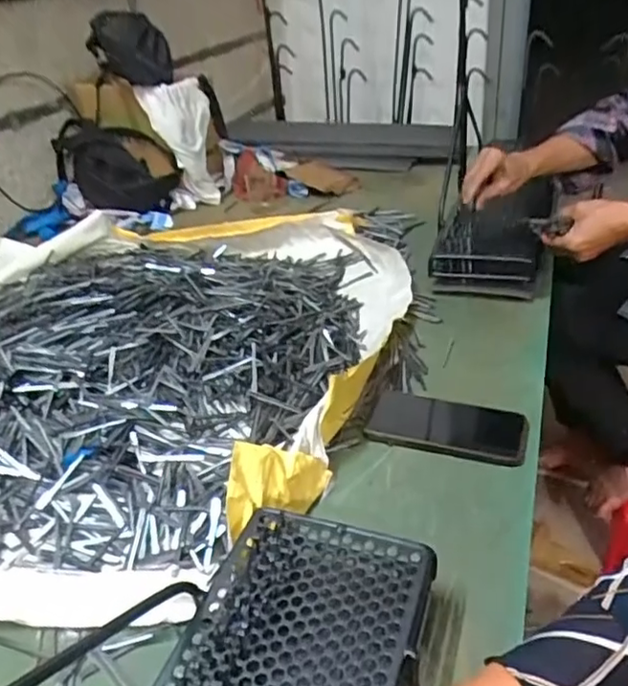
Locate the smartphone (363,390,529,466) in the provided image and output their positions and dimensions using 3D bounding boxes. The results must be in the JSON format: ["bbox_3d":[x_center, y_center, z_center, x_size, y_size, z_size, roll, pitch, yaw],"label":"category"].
[{"bbox_3d":[0.139,0.085,0.649,0.167,0.007,0.089,10,36,24],"label":"smartphone"}]

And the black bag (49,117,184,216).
[{"bbox_3d":[-0.442,-0.398,1.333,0.256,0.165,0.154,23,43,37],"label":"black bag"}]

